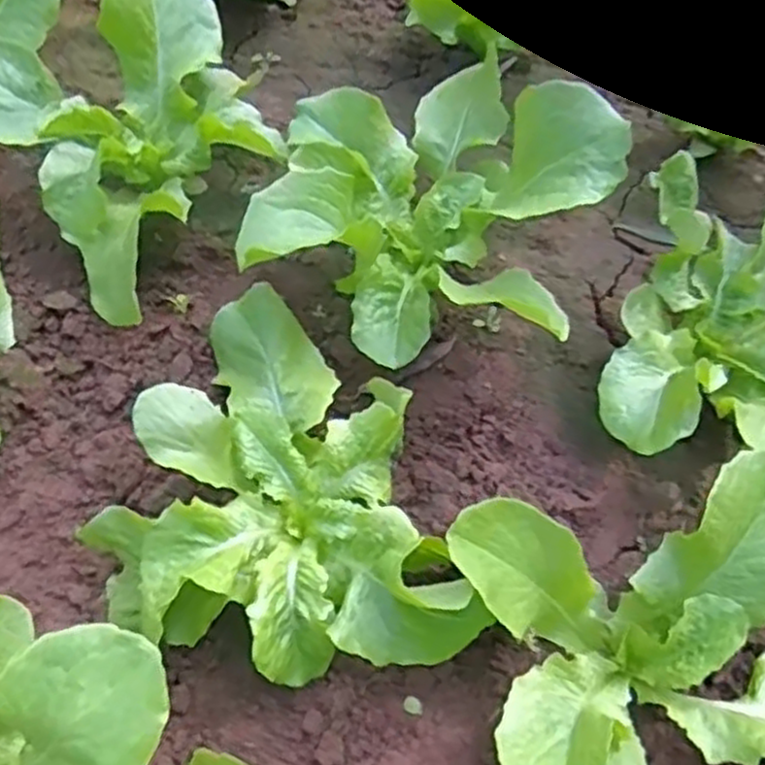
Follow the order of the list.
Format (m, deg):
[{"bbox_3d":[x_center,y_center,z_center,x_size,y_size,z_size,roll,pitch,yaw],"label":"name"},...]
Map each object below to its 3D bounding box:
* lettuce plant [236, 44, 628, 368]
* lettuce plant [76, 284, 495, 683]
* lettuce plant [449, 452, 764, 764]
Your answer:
[{"bbox_3d":[0.047,-0.188,0.669,0.286,0.150,0.325,12,60,5],"label":"lettuce plant"},{"bbox_3d":[-0.051,0.079,0.576,0.280,0.104,0.267,1,59,-1],"label":"lettuce plant"},{"bbox_3d":[0.195,0.174,0.511,0.274,0.134,0.188,-10,60,-7],"label":"lettuce plant"}]

